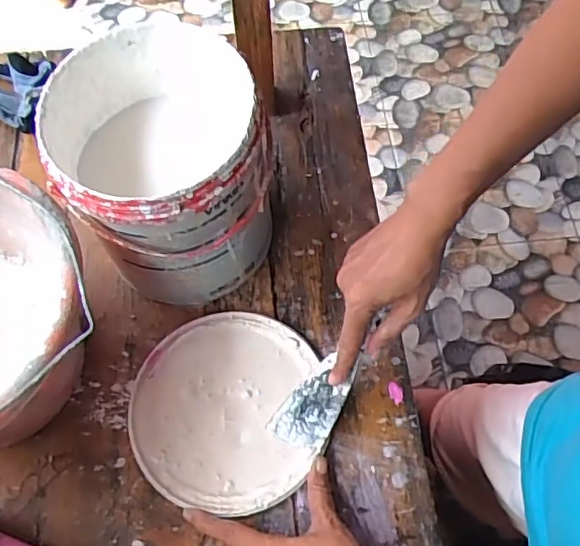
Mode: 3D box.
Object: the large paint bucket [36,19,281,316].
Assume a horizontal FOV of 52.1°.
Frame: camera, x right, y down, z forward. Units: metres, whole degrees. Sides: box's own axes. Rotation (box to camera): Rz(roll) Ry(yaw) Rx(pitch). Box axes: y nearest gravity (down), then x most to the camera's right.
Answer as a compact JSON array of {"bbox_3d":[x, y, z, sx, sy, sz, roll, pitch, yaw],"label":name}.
[{"bbox_3d":[-0.106,-0.086,0.538,0.168,0.188,0.181,0,64,0],"label":"large paint bucket"}]

